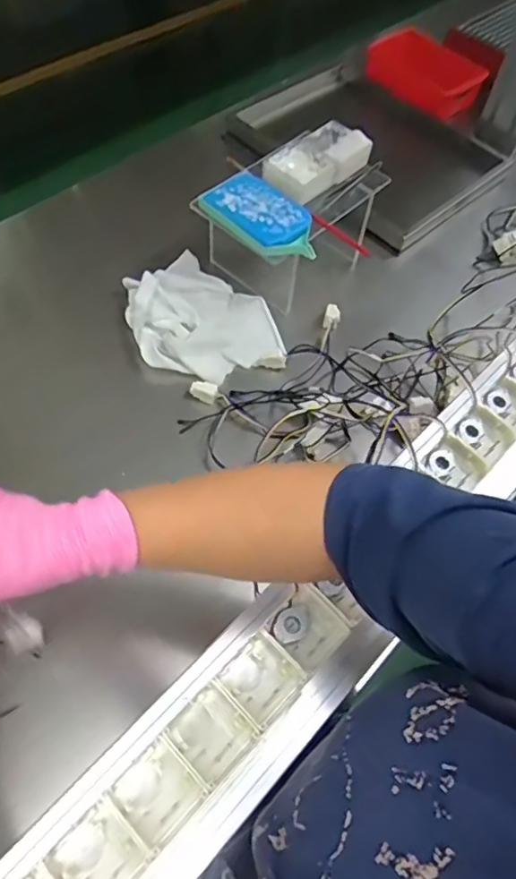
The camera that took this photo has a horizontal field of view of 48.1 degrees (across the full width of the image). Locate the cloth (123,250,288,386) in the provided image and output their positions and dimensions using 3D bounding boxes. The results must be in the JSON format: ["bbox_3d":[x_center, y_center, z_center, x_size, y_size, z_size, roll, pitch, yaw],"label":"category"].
[{"bbox_3d":[-0.080,-0.171,0.774,0.184,0.044,0.216,-22,64,-16],"label":"cloth"}]

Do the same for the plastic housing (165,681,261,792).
[{"bbox_3d":[-0.033,0.211,0.414,0.048,0.022,0.052,-39,69,-23],"label":"plastic housing"}]

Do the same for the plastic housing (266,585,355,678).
[{"bbox_3d":[0.039,0.148,0.453,0.052,0.015,0.050,-39,69,-23],"label":"plastic housing"}]

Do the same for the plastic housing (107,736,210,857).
[{"bbox_3d":[-0.068,0.241,0.394,0.052,0.017,0.048,40,65,18],"label":"plastic housing"}]

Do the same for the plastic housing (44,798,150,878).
[{"bbox_3d":[-0.103,0.271,0.375,0.050,0.023,0.048,41,65,18],"label":"plastic housing"}]

